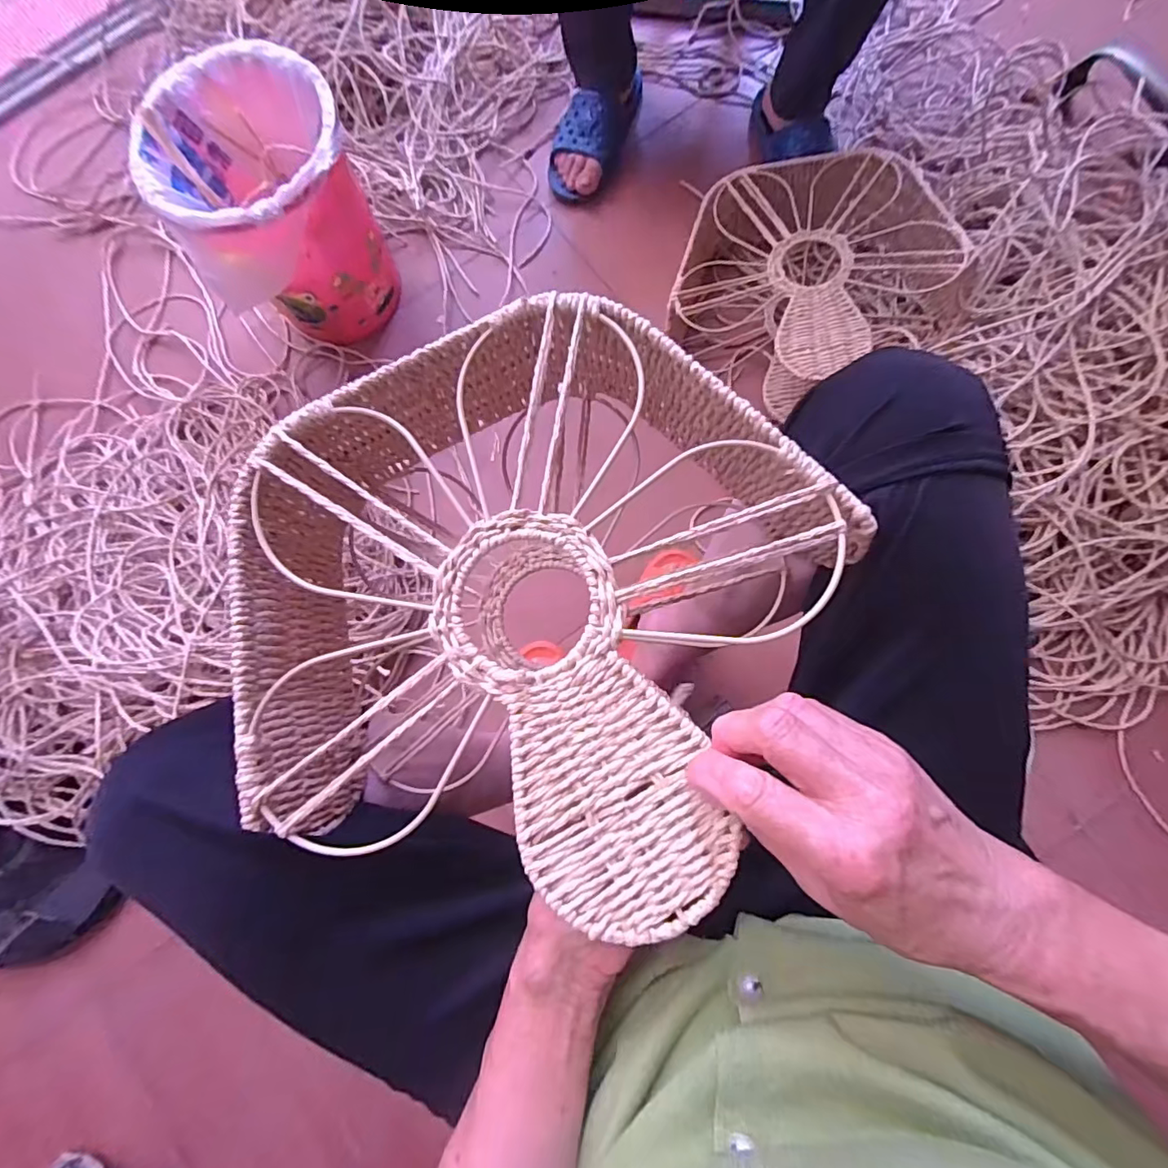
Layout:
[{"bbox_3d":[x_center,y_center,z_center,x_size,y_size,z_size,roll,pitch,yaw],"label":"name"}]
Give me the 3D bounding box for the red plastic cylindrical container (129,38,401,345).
[{"bbox_3d":[-0.404,-0.504,0.736,0.227,0.275,0.218,0,82,3],"label":"red plastic cylindrical container"}]

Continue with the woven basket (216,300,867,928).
[{"bbox_3d":[-0.045,0.014,0.339,0.322,0.115,0.352,0,82,3],"label":"woven basket"}]

